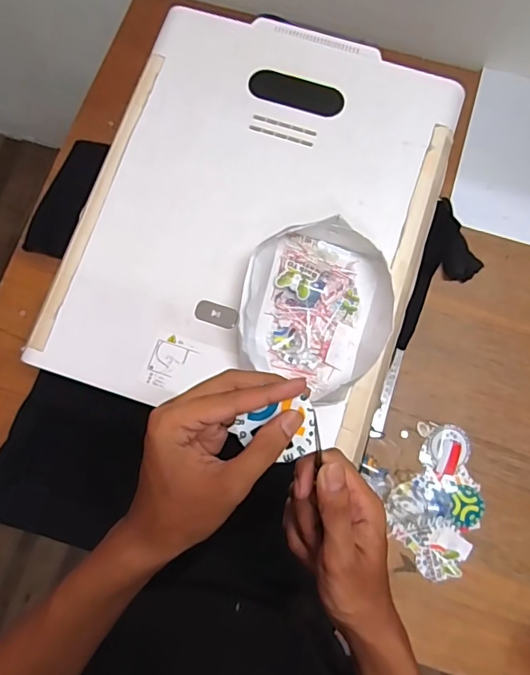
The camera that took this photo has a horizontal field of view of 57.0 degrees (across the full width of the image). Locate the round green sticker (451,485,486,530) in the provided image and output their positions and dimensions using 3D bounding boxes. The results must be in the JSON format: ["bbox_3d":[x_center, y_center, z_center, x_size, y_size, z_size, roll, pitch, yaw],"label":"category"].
[{"bbox_3d":[0.277,0.231,0.667,0.045,0.004,0.055,8,79,2],"label":"round green sticker"}]

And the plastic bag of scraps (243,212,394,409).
[{"bbox_3d":[0.056,-0.028,0.535,0.156,0.053,0.188,2,77,-1],"label":"plastic bag of scraps"}]

